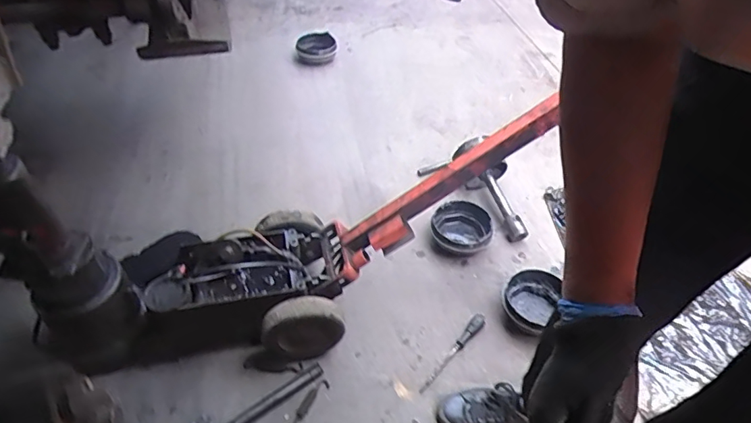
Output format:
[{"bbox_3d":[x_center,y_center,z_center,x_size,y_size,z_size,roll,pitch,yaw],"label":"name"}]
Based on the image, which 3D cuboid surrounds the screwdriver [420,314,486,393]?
[{"bbox_3d":[0.171,0.311,1.087,0.030,0.024,0.230,33,53,26],"label":"screwdriver"}]

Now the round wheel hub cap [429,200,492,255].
[{"bbox_3d":[0.229,0.040,1.314,0.155,0.065,0.141,1,46,-1],"label":"round wheel hub cap"}]

